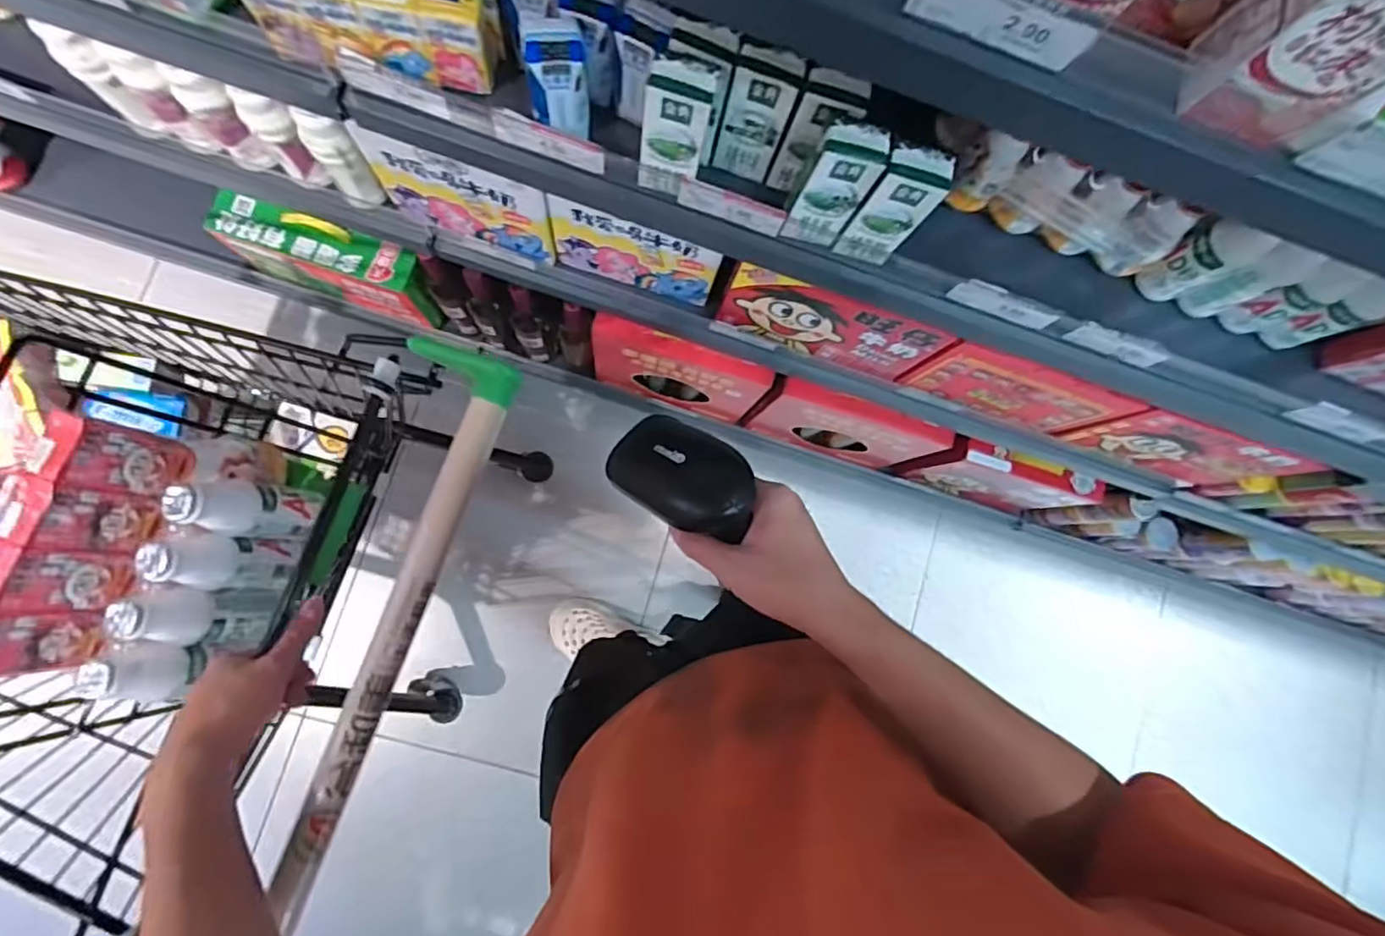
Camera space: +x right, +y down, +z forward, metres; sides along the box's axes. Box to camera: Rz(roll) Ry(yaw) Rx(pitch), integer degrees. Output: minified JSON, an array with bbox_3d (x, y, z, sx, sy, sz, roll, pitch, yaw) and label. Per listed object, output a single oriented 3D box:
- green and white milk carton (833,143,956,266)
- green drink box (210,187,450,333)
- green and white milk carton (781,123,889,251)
[{"bbox_3d":[0.181,-0.238,0.567,0.054,0.132,0.034,18,82,-4],"label":"green and white milk carton"},{"bbox_3d":[-0.620,-0.358,1.095,0.353,0.174,0.082,17,82,-4],"label":"green drink box"},{"bbox_3d":[0.126,-0.255,0.564,0.056,0.128,0.039,10,83,-5],"label":"green and white milk carton"}]

